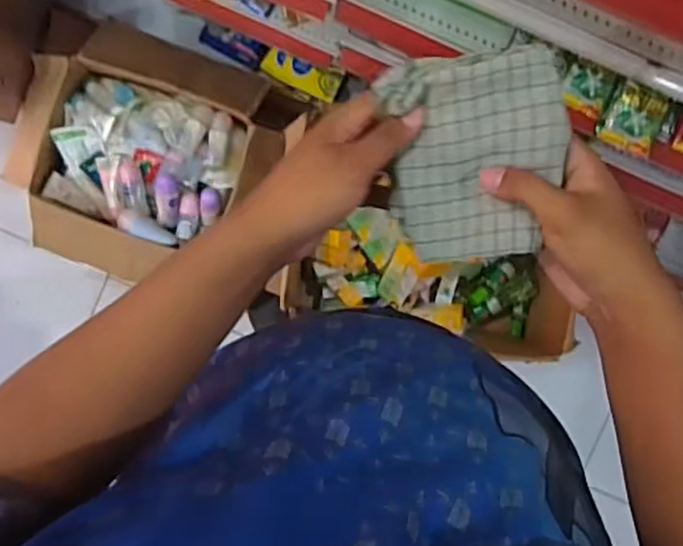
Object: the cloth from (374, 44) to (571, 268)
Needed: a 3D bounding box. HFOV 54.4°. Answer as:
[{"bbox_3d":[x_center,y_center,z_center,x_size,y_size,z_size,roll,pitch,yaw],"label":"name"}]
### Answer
[{"bbox_3d":[0.086,-0.075,0.437,0.113,0.022,0.130,-3,104,18],"label":"cloth"}]

